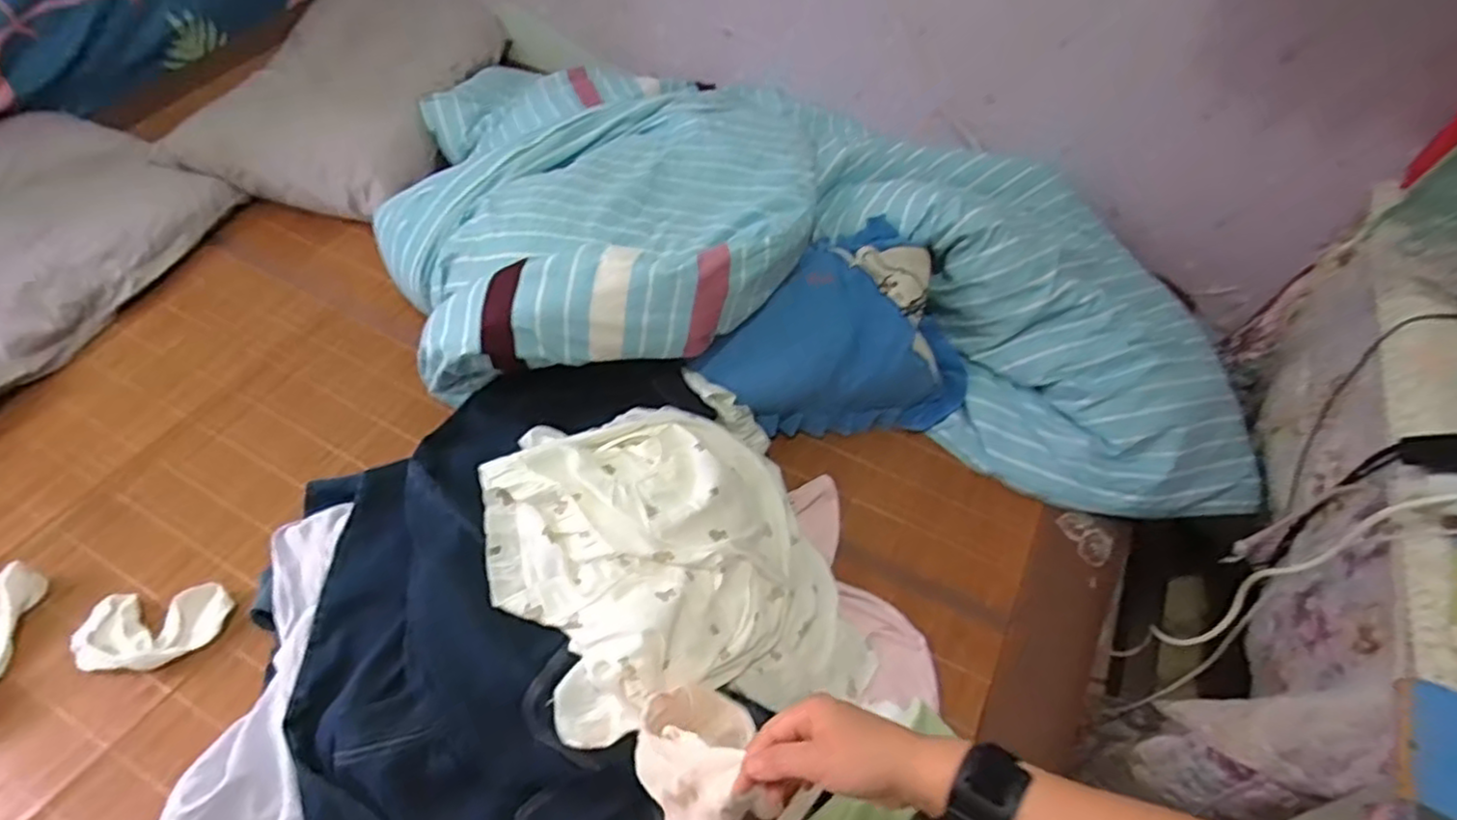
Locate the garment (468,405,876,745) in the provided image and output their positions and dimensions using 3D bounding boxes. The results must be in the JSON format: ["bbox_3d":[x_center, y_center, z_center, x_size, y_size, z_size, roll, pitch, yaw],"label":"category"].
[{"bbox_3d":[-0.059,0.174,0.802,0.386,0.147,0.373,-11,55,-12],"label":"garment"}]

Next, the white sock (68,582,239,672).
[{"bbox_3d":[-0.646,0.242,0.782,0.137,0.030,0.088,-10,55,-11],"label":"white sock"}]

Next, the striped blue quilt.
[{"bbox_3d":[0.128,-0.277,1.069,1.301,0.263,0.739,5,53,0],"label":"striped blue quilt"}]

